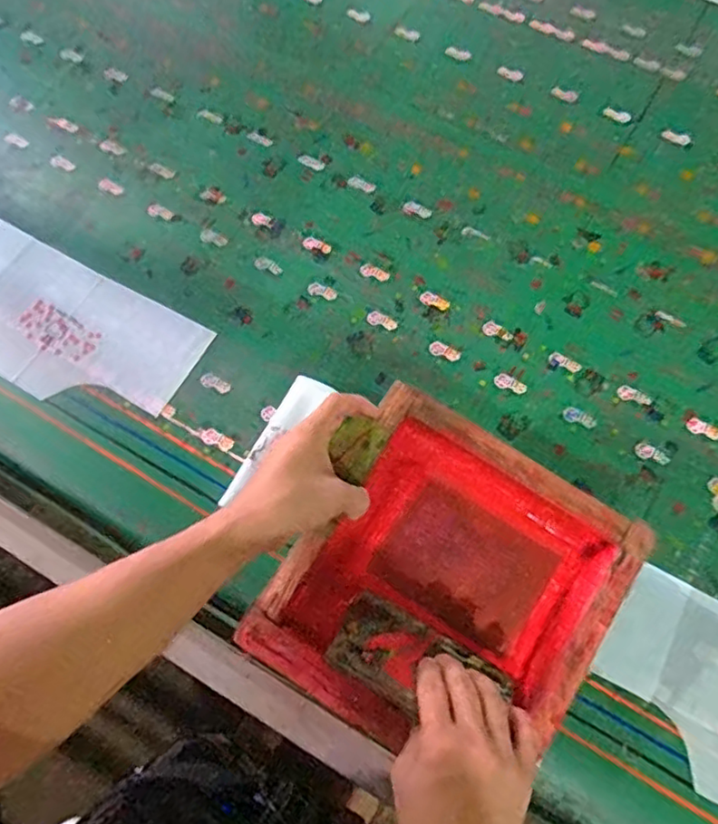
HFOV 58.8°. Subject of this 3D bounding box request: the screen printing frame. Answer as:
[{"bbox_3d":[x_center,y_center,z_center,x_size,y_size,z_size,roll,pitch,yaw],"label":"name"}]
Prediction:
[{"bbox_3d":[0.074,0.149,0.544,0.248,0.054,0.258,32,81,7],"label":"screen printing frame"}]

